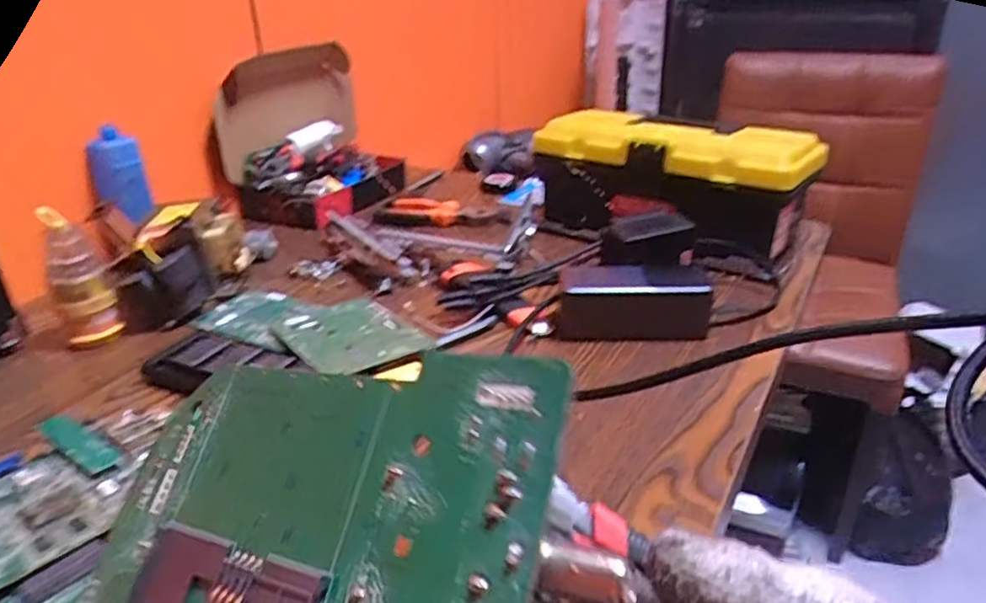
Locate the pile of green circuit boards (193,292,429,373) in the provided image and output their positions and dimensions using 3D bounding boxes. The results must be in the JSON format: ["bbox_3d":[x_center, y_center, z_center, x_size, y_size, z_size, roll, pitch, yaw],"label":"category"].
[{"bbox_3d":[-0.170,0.022,0.639,0.239,0.017,0.115,15,31,31],"label":"pile of green circuit boards"}]

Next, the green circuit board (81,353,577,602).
[{"bbox_3d":[-0.046,0.064,0.132,0.116,0.004,0.108,-5,60,30],"label":"green circuit board"}]

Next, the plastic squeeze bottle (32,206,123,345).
[{"bbox_3d":[-0.375,-0.019,0.614,0.047,0.123,0.045,-14,29,-22],"label":"plastic squeeze bottle"}]

